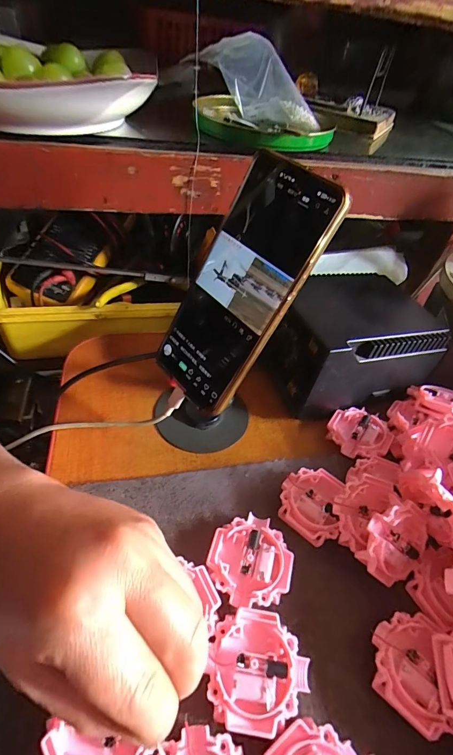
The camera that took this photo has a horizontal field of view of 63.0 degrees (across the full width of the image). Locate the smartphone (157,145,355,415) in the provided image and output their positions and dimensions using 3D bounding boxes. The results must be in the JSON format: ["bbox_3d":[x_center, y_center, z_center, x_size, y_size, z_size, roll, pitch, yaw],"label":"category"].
[{"bbox_3d":[0.006,-0.057,0.248,0.074,0.163,0.007,45,26,28],"label":"smartphone"}]

